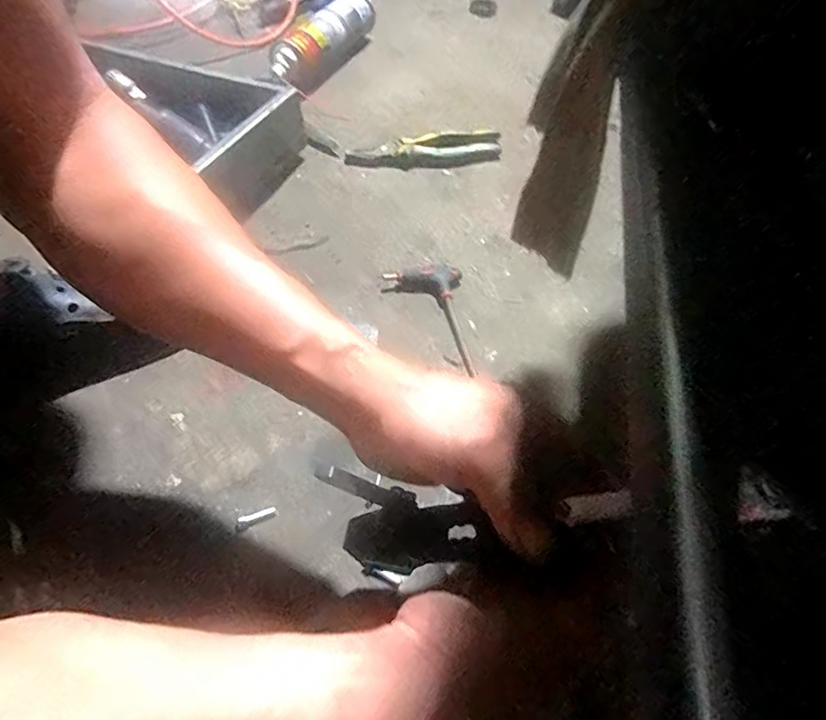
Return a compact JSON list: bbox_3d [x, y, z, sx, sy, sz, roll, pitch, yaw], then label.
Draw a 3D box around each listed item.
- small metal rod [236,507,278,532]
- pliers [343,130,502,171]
[{"bbox_3d":[-0.116,0.116,0.399,0.030,0.008,0.008,-19,53,-16],"label":"small metal rod"},{"bbox_3d":[0.019,-0.265,0.700,0.201,0.022,0.066,-13,52,-10],"label":"pliers"}]

